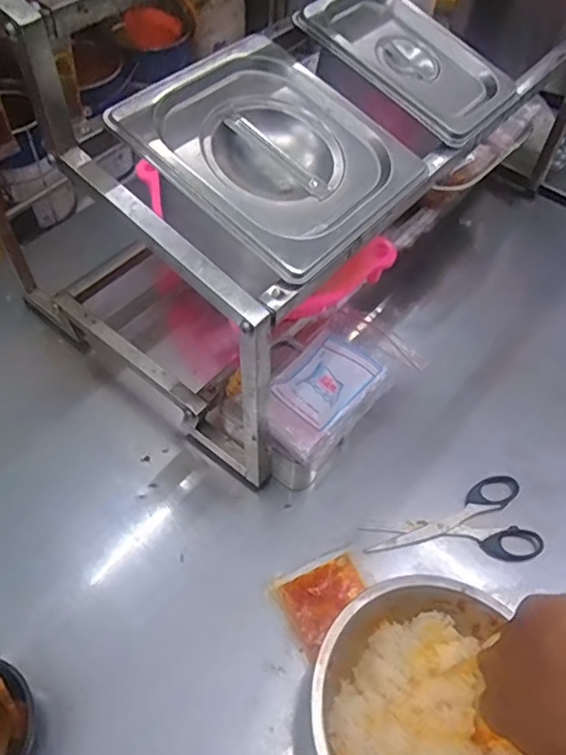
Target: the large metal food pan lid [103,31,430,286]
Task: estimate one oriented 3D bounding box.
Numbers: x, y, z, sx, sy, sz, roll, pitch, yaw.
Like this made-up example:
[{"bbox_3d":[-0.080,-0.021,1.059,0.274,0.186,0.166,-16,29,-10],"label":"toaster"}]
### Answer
[{"bbox_3d":[-0.008,-0.159,0.438,0.179,0.036,0.162,42,60,8],"label":"large metal food pan lid"}]

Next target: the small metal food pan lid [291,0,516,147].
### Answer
[{"bbox_3d":[0.109,-0.271,0.508,0.170,0.015,0.110,43,61,9],"label":"small metal food pan lid"}]

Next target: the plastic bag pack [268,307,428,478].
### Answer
[{"bbox_3d":[0.046,0.001,0.528,0.090,0.020,0.154,38,61,22],"label":"plastic bag pack"}]

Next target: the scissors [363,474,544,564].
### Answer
[{"bbox_3d":[0.147,0.131,0.533,0.148,0.010,0.076,-6,55,-8],"label":"scissors"}]

